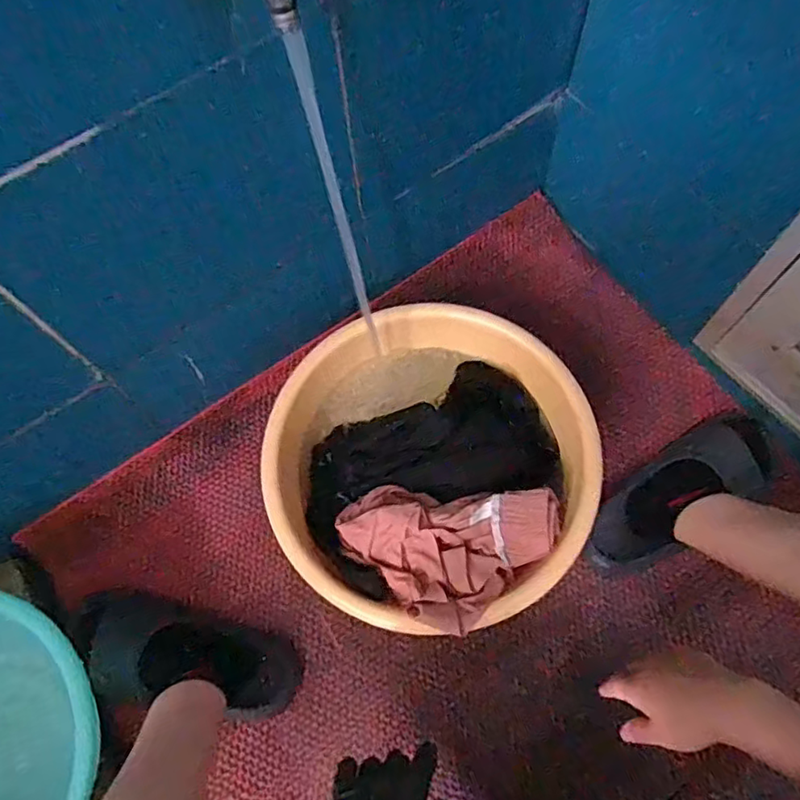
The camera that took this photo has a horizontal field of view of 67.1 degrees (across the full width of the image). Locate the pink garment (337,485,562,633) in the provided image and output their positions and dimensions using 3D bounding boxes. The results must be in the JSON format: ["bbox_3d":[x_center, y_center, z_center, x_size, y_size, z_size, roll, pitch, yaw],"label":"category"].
[{"bbox_3d":[0.050,0.162,0.634,0.227,0.044,0.142,3,68,5],"label":"pink garment"}]

